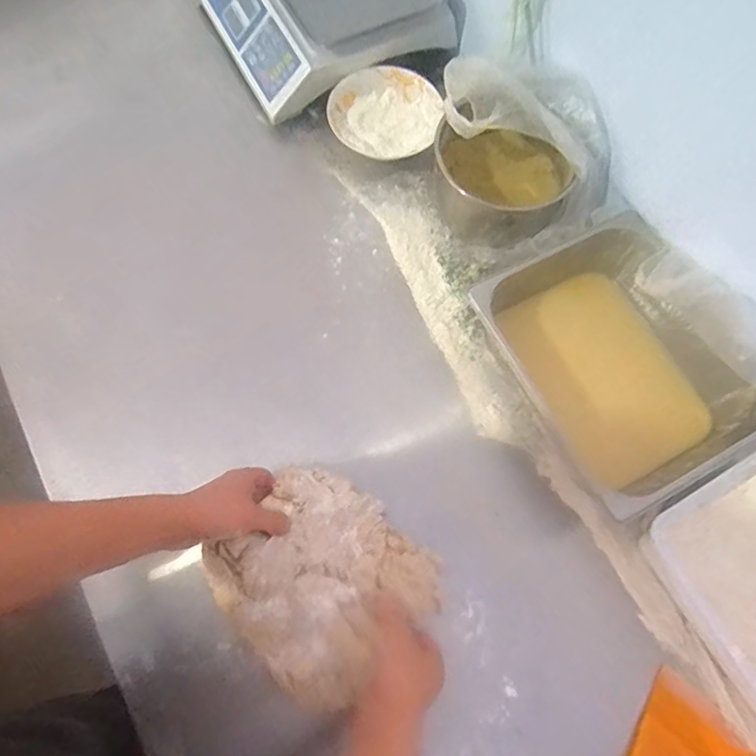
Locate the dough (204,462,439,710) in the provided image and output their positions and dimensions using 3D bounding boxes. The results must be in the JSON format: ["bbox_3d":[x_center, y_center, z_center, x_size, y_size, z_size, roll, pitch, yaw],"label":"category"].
[{"bbox_3d":[-0.060,0.224,0.619,0.205,0.069,0.215,-43,75,-15],"label":"dough"}]

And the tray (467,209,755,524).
[{"bbox_3d":[0.296,-0.016,0.699,0.242,0.102,0.315,-27,72,-10],"label":"tray"}]

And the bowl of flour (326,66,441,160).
[{"bbox_3d":[0.011,-0.392,0.854,0.174,0.065,0.148,-17,70,-7],"label":"bowl of flour"}]

